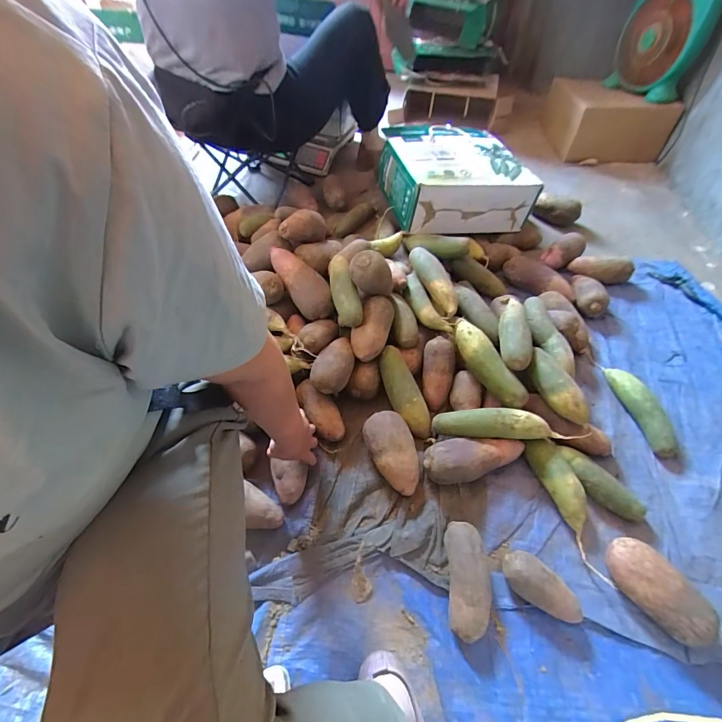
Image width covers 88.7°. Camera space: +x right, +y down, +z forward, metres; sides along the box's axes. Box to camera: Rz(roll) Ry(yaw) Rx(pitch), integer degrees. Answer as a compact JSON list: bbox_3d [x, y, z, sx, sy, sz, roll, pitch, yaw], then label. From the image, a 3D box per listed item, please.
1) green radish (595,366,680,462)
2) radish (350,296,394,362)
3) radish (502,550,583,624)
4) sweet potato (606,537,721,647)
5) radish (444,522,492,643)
[{"bbox_3d":[0.570,0.093,0.752,0.044,0.046,0.206,-6,54,-5],"label":"green radish"},{"bbox_3d":[0.022,-0.071,0.751,0.068,0.055,0.137,17,75,13],"label":"radish"},{"bbox_3d":[0.281,0.355,0.581,0.123,0.056,0.057,35,62,24],"label":"radish"},{"bbox_3d":[0.449,0.348,0.563,0.075,0.069,0.145,-36,62,-24],"label":"sweet potato"},{"bbox_3d":[0.168,0.344,0.587,0.063,0.056,0.161,3,53,1],"label":"radish"}]

